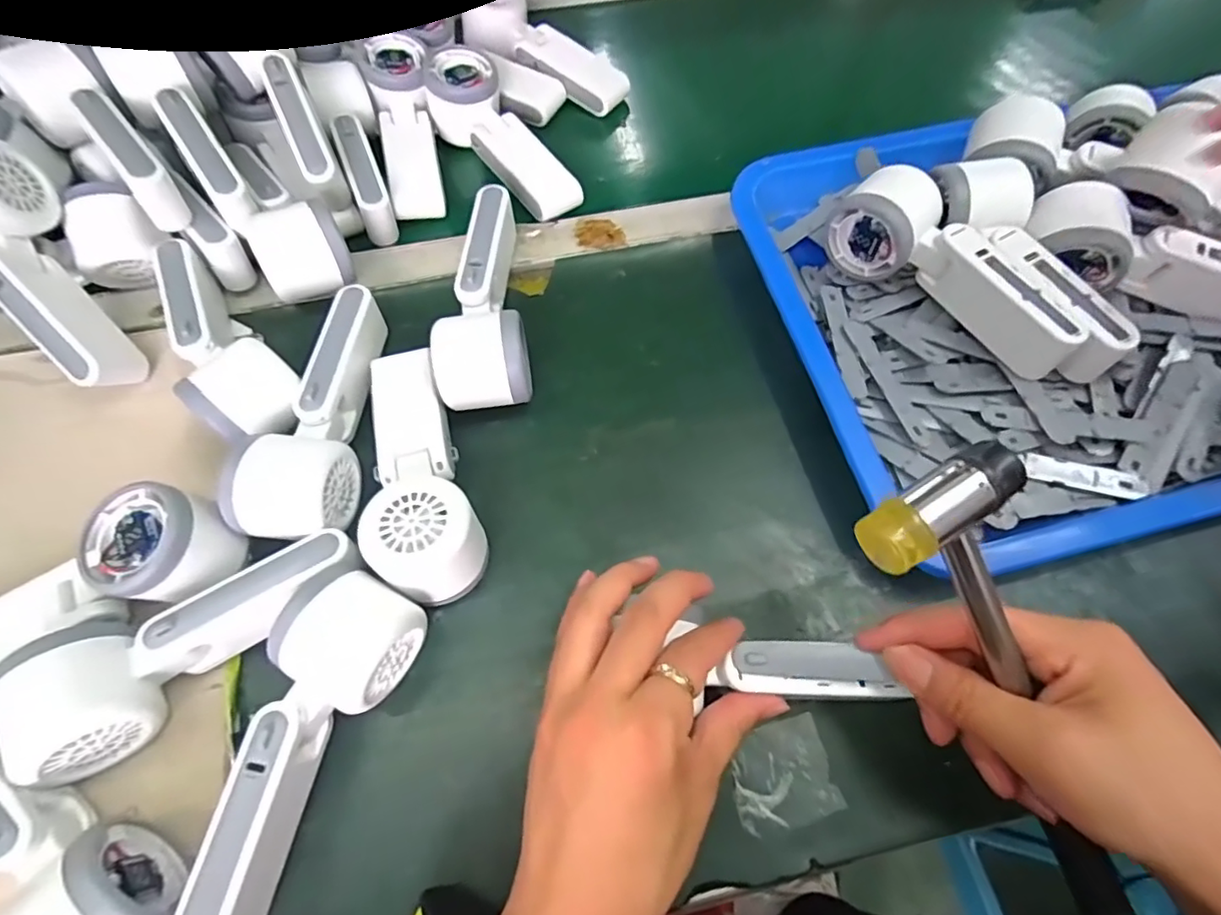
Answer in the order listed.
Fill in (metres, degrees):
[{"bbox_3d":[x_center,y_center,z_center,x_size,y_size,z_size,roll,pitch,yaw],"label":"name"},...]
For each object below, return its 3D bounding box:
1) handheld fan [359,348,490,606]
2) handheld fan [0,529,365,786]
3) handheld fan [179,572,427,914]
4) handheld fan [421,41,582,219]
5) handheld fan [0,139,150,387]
[{"bbox_3d":[-0.114,0.006,0.335,0.054,0.044,0.149,-18,65,-9],"label":"handheld fan"},{"bbox_3d":[-0.212,0.085,0.299,0.167,0.052,0.064,-34,68,-15],"label":"handheld fan"},{"bbox_3d":[-0.153,0.138,0.281,0.052,0.055,0.161,22,66,11],"label":"handheld fan"},{"bbox_3d":[-0.088,-0.255,0.463,0.056,0.048,0.162,-32,68,-14],"label":"handheld fan"},{"bbox_3d":[-0.353,-0.115,0.363,0.069,0.046,0.166,-32,97,-14],"label":"handheld fan"}]

